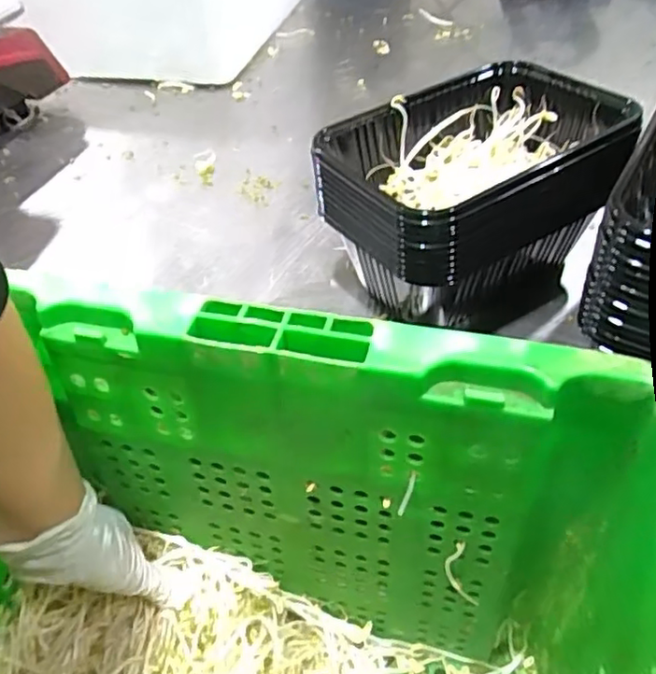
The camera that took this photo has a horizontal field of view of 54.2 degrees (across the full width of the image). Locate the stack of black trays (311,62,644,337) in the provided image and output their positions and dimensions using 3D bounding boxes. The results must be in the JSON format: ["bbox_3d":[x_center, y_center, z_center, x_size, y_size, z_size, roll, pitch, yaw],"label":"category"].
[{"bbox_3d":[0.089,-0.091,0.418,0.181,0.104,0.138,-31,50,-25],"label":"stack of black trays"}]

